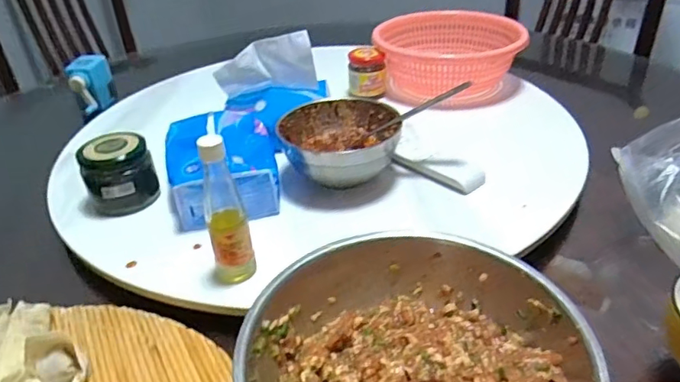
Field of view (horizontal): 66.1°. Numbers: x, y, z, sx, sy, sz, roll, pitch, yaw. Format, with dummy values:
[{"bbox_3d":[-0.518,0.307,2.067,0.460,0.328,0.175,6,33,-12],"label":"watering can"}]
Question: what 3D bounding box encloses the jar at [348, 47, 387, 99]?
[{"bbox_3d":[0.041,-0.177,0.782,0.053,0.063,0.051,-1,37,1],"label":"jar"}]

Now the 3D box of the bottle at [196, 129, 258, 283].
[{"bbox_3d":[-0.096,0.020,0.446,0.034,0.138,0.031,-10,34,-11],"label":"bottle"}]

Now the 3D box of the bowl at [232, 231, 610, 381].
[{"bbox_3d":[0.047,0.121,0.356,0.215,0.079,0.202,-2,34,1],"label":"bowl"}]

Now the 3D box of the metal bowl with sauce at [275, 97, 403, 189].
[{"bbox_3d":[-0.001,-0.049,0.605,0.133,0.069,0.116,-13,36,-12],"label":"metal bowl with sauce"}]

